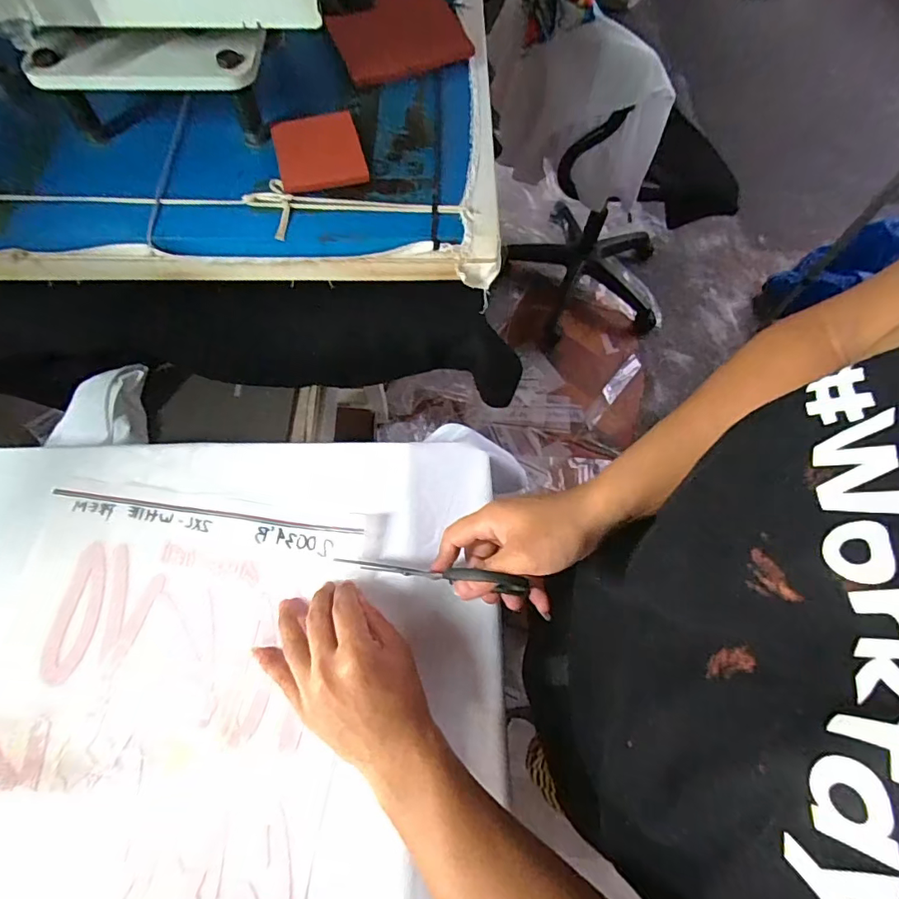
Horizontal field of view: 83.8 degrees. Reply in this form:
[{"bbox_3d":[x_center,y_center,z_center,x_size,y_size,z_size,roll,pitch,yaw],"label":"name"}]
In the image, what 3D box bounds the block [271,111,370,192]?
[{"bbox_3d":[-0.122,-0.279,0.468,0.077,0.014,0.088,-14,67,-6],"label":"block"}]

